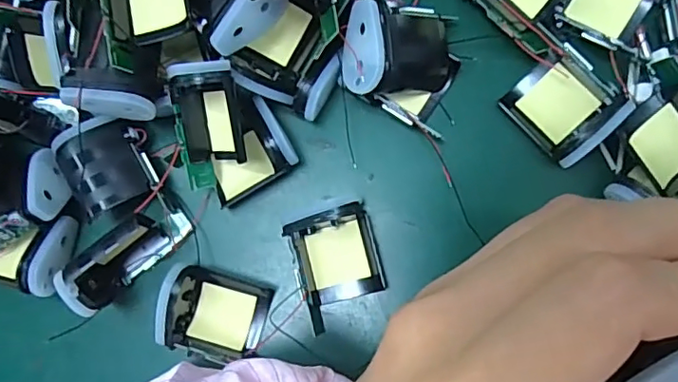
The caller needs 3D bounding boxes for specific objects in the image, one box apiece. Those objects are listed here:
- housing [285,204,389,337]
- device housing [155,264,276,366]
[{"bbox_3d":[0.000,0.032,0.240,0.036,0.018,0.046,-17,82,3],"label":"housing"},{"bbox_3d":[-0.054,0.053,0.241,0.042,0.019,0.035,16,85,7],"label":"device housing"}]

